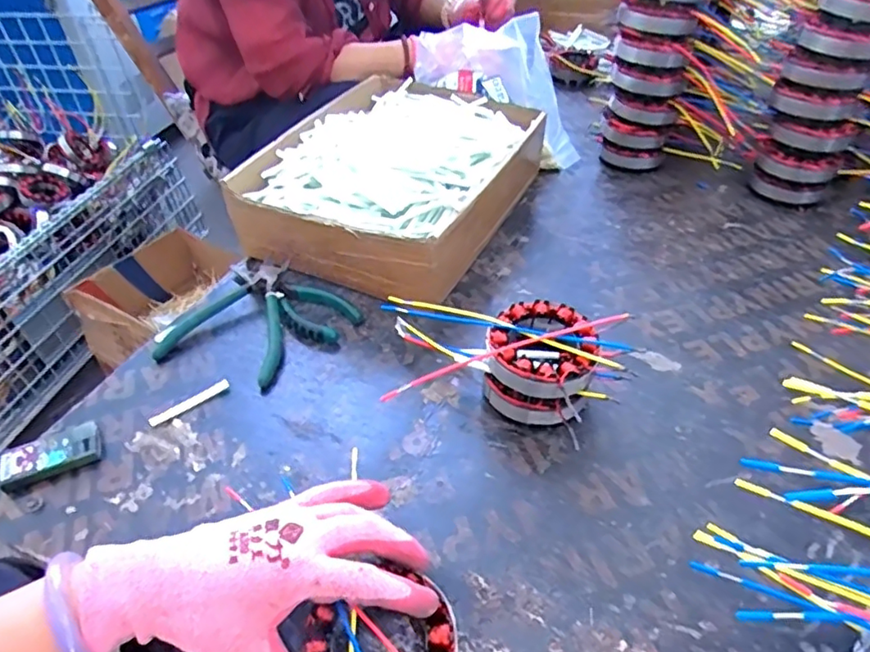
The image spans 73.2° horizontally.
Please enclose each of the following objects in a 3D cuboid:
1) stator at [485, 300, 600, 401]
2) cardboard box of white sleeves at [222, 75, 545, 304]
[{"bbox_3d":[0.086,0.018,0.471,0.085,0.032,0.089,6,44,9],"label":"stator"},{"bbox_3d":[-0.039,-0.181,0.671,0.247,0.111,0.330,19,47,20],"label":"cardboard box of white sleeves"}]

